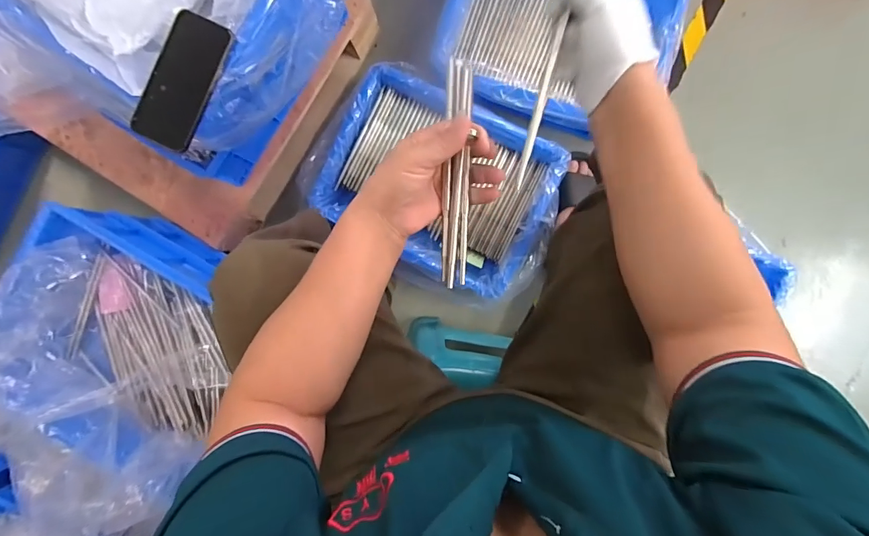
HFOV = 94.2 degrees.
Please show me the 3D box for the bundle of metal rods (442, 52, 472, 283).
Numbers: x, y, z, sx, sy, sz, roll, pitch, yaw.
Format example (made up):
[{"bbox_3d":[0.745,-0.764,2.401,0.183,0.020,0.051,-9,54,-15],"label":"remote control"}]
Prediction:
[{"bbox_3d":[0.022,-0.091,0.389,0.023,0.012,0.212,2,91,3],"label":"bundle of metal rods"}]

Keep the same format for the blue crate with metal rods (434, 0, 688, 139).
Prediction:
[{"bbox_3d":[0.230,-0.442,0.779,0.423,0.102,0.340,23,92,2],"label":"blue crate with metal rods"}]

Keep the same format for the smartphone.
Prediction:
[{"bbox_3d":[-0.308,-0.228,0.494,0.072,0.012,0.159,24,95,-9],"label":"smartphone"}]

